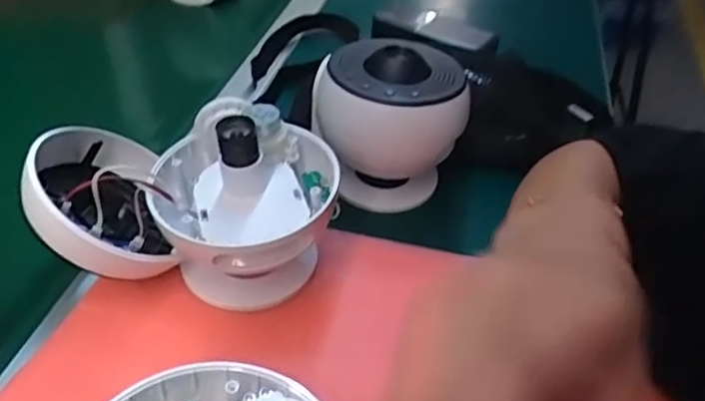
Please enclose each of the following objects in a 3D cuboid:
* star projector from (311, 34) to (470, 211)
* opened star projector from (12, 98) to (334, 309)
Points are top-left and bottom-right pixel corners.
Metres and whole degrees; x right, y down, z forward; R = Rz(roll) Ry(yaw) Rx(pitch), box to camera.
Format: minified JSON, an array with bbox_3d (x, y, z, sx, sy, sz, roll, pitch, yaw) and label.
[{"bbox_3d":[0.027,-0.056,0.489,0.102,0.116,0.092,-10,37,-13],"label":"star projector"},{"bbox_3d":[-0.112,0.001,0.411,0.191,0.111,0.114,7,40,4],"label":"opened star projector"}]

